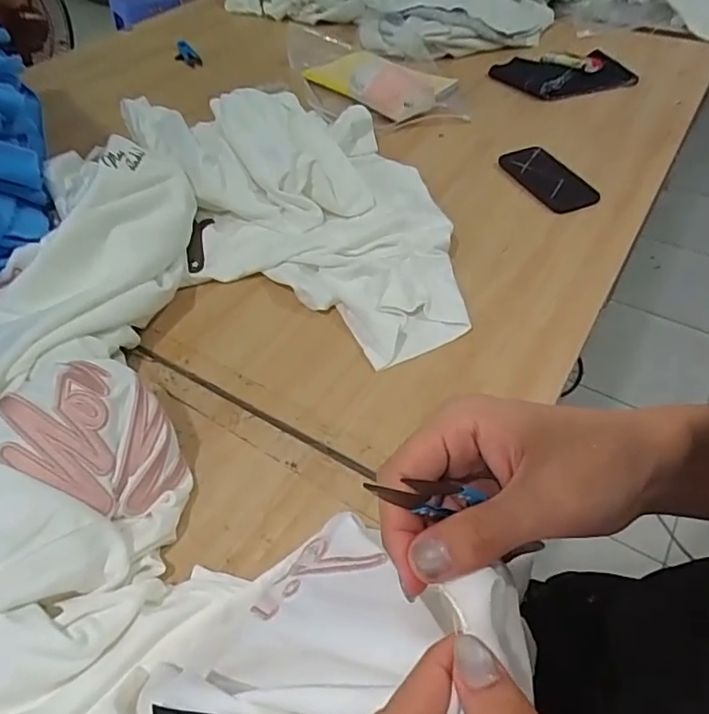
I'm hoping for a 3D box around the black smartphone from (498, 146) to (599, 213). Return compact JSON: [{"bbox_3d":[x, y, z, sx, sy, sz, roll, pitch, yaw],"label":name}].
[{"bbox_3d":[0.283,-0.262,0.802,0.083,0.015,0.147,-16,53,-12],"label":"black smartphone"}]

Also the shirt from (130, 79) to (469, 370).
[{"bbox_3d":[-0.061,-0.204,0.710,0.339,0.089,0.528,-19,51,-15],"label":"shirt"}]

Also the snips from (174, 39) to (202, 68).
[{"bbox_3d":[-0.356,-0.639,1.166,0.040,0.017,0.086,-32,72,-24],"label":"snips"}]

